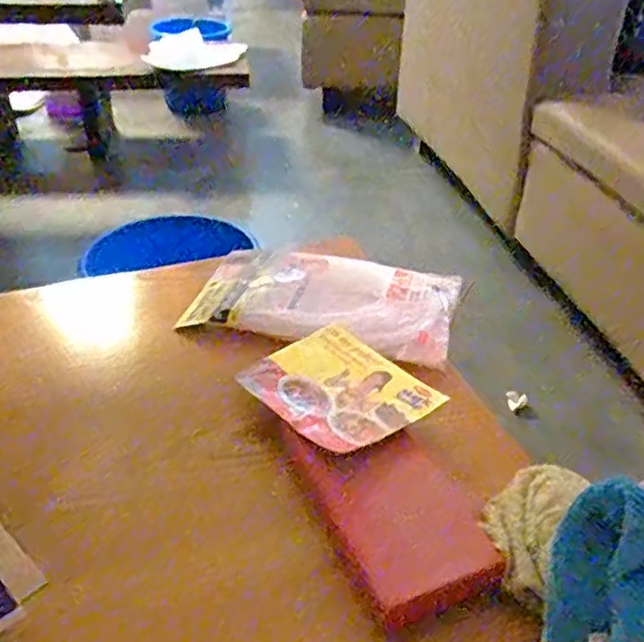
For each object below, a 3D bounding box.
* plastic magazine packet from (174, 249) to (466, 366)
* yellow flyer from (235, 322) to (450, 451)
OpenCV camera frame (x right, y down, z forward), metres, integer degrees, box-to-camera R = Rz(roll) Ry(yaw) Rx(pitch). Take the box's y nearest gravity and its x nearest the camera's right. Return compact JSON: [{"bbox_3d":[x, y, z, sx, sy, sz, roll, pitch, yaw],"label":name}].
[{"bbox_3d":[0.001,-0.024,0.636,0.243,0.031,0.134,12,36,12],"label":"plastic magazine packet"},{"bbox_3d":[0.010,0.051,0.518,0.104,0.023,0.140,-23,43,-31],"label":"yellow flyer"}]

